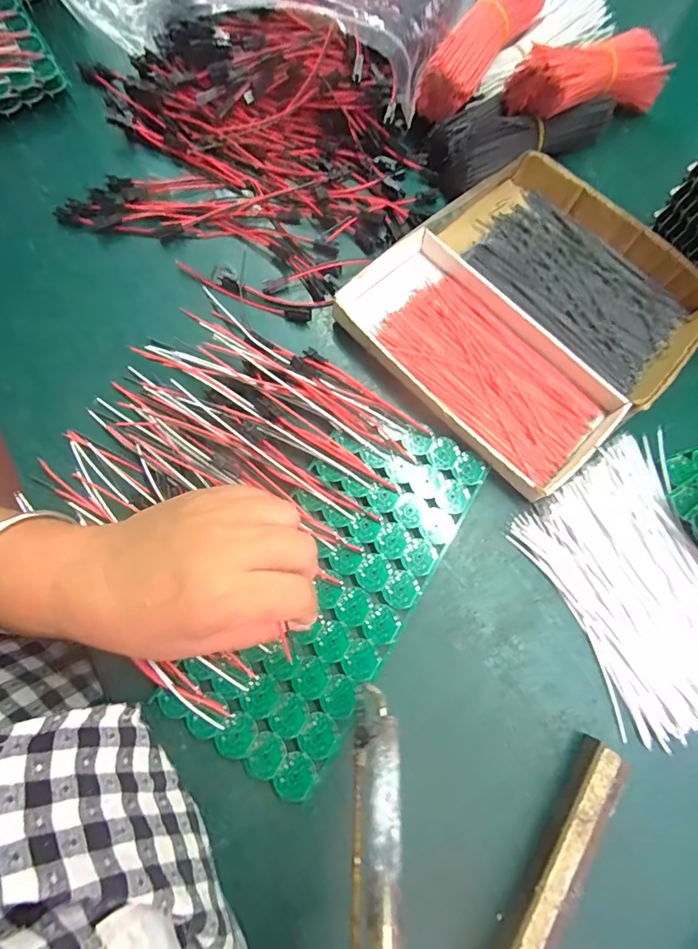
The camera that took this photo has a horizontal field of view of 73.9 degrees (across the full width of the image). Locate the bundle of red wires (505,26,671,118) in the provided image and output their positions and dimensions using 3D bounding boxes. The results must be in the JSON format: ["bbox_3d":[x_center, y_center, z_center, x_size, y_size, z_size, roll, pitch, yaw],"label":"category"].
[{"bbox_3d":[0.191,-0.305,0.358,0.157,0.043,0.039,-24,76,-21],"label":"bundle of red wires"}]

